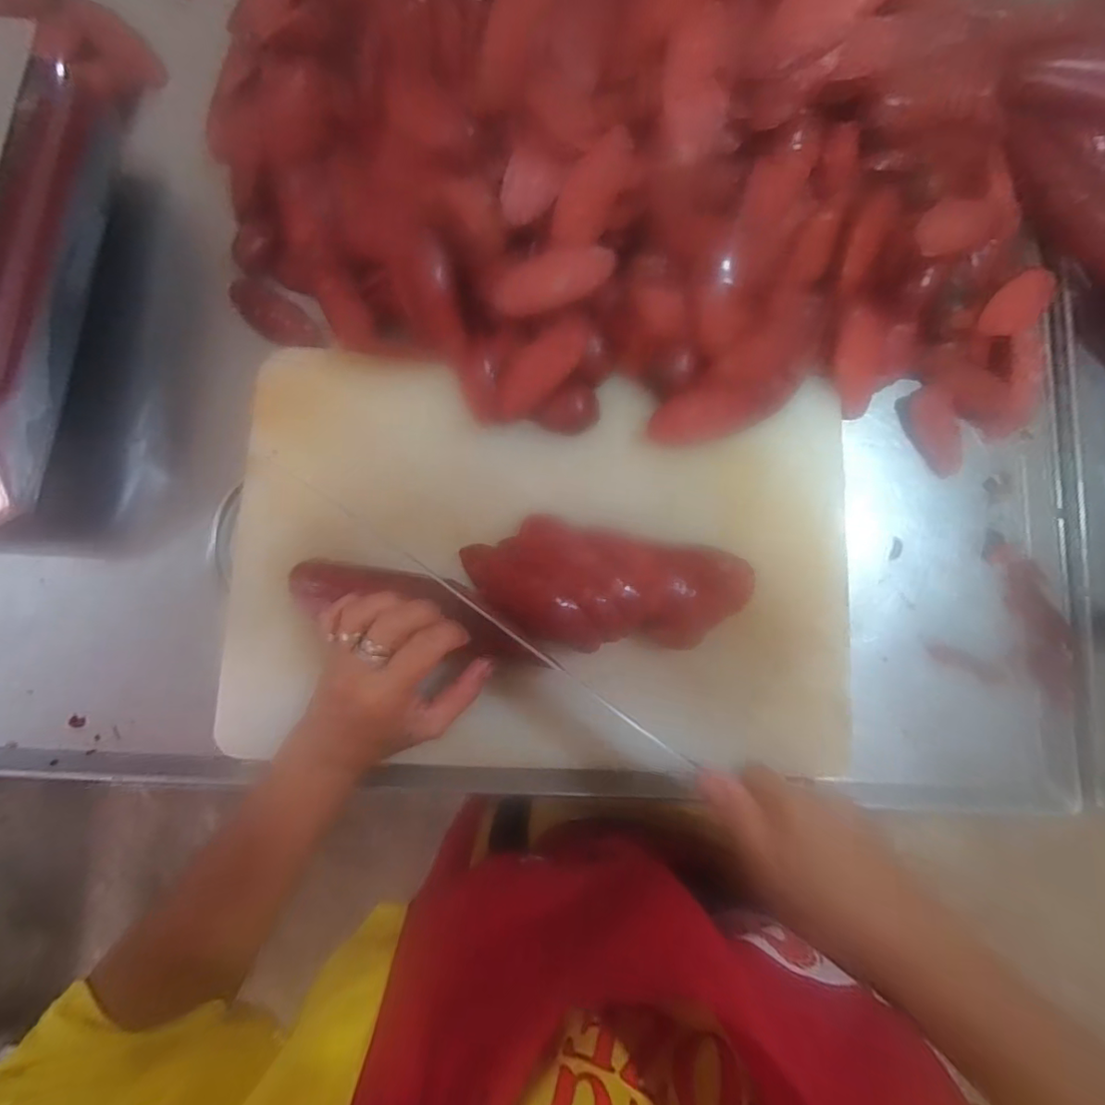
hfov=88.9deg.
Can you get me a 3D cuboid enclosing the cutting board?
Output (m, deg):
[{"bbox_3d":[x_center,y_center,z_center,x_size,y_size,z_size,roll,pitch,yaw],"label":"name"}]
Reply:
[{"bbox_3d":[-0.009,0.007,0.406,0.434,0.022,0.290,5,82,-1],"label":"cutting board"}]

